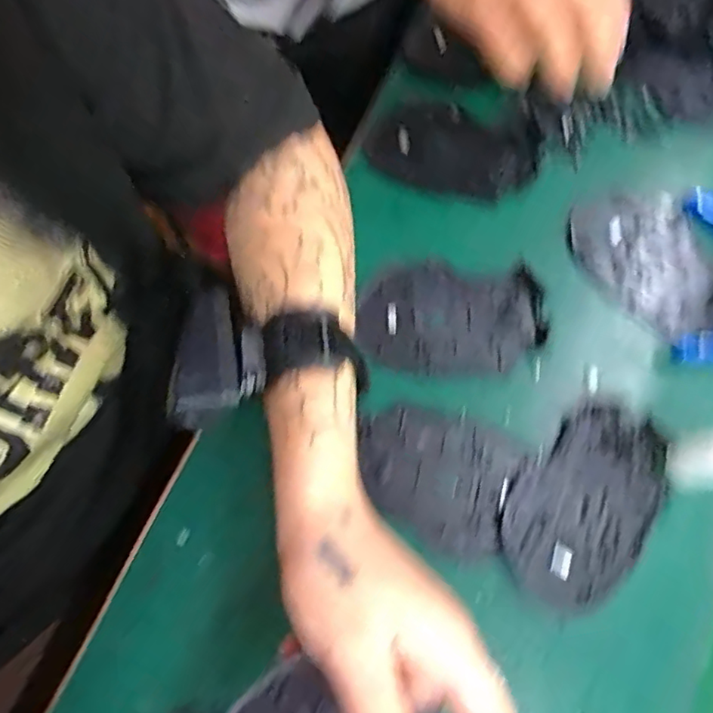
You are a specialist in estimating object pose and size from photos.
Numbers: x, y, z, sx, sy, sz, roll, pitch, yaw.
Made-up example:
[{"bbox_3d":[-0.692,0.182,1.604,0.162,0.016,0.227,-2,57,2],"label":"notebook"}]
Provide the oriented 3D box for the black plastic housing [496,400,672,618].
[{"bbox_3d":[0.126,0.082,0.322,0.071,0.012,0.110,32,73,7],"label":"black plastic housing"}]

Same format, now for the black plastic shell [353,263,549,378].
[{"bbox_3d":[0.058,-0.023,0.359,0.111,0.011,0.071,7,72,-1],"label":"black plastic shell"}]

